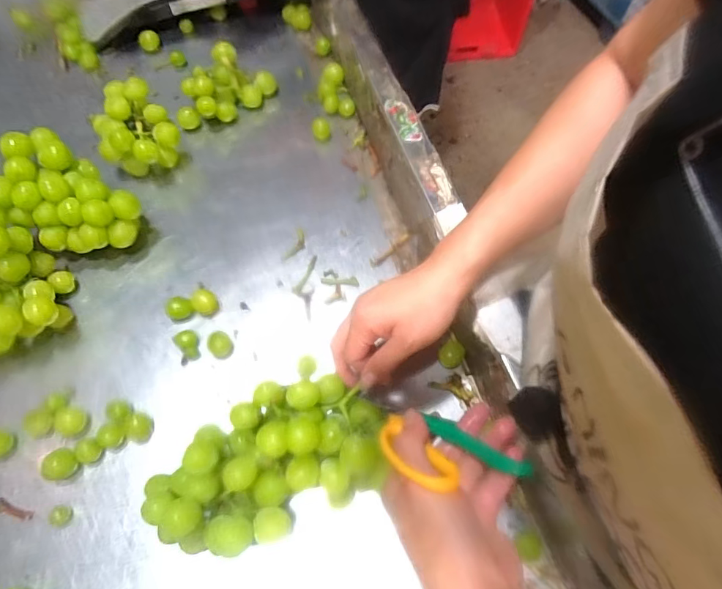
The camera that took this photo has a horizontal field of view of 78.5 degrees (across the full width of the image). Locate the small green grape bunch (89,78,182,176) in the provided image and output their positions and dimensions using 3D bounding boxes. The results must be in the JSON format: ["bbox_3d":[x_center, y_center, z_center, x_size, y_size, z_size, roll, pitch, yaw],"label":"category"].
[{"bbox_3d":[-0.272,-0.192,0.534,0.089,0.089,0.092,-1,62,1],"label":"small green grape bunch"}]

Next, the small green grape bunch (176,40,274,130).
[{"bbox_3d":[-0.175,-0.265,0.560,0.056,0.059,0.132,39,70,19],"label":"small green grape bunch"}]

